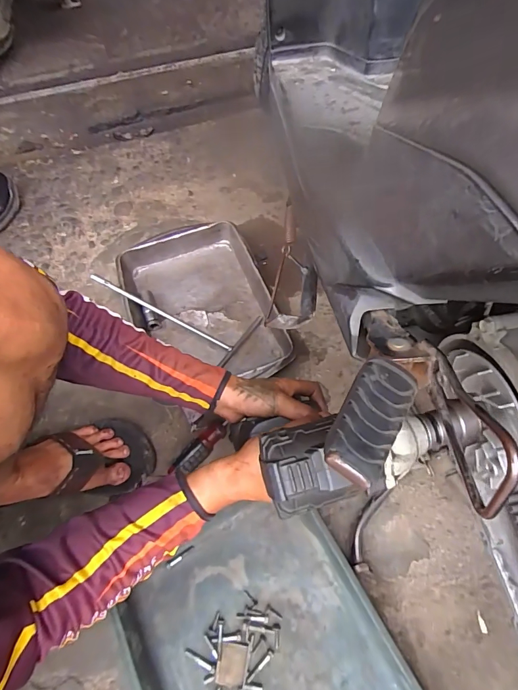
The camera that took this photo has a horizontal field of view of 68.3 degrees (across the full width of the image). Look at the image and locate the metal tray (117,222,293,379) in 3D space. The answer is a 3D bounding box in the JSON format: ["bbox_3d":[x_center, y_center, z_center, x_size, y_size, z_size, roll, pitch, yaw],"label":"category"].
[{"bbox_3d":[-0.104,-0.078,0.698,0.243,0.048,0.336,-20,62,-9],"label":"metal tray"}]

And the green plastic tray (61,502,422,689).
[{"bbox_3d":[0.005,0.376,0.440,0.290,0.049,0.345,-27,63,-13],"label":"green plastic tray"}]

